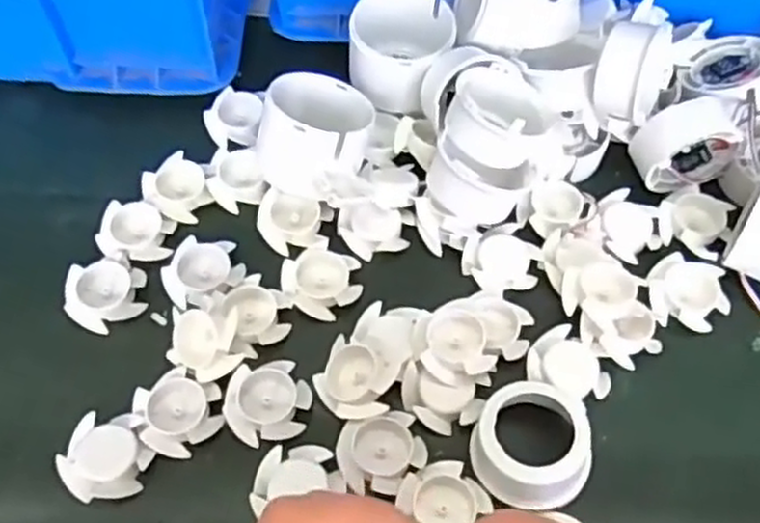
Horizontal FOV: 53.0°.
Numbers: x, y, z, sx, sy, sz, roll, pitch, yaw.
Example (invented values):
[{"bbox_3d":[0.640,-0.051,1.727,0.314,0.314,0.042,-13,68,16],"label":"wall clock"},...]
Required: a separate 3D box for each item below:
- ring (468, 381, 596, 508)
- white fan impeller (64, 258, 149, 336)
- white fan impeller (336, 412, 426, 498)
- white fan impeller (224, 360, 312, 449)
[{"bbox_3d":[0.068,0.083,0.343,0.048,0.026,0.053,-16,62,-10],"label":"ring"},{"bbox_3d":[-0.142,0.016,0.395,0.040,0.010,0.036,-21,63,-13],"label":"white fan impeller"},{"bbox_3d":[0.001,0.088,0.349,0.040,0.010,0.036,-10,62,-7],"label":"white fan impeller"},{"bbox_3d":[-0.053,0.068,0.365,0.039,0.013,0.038,1,61,-1],"label":"white fan impeller"}]

